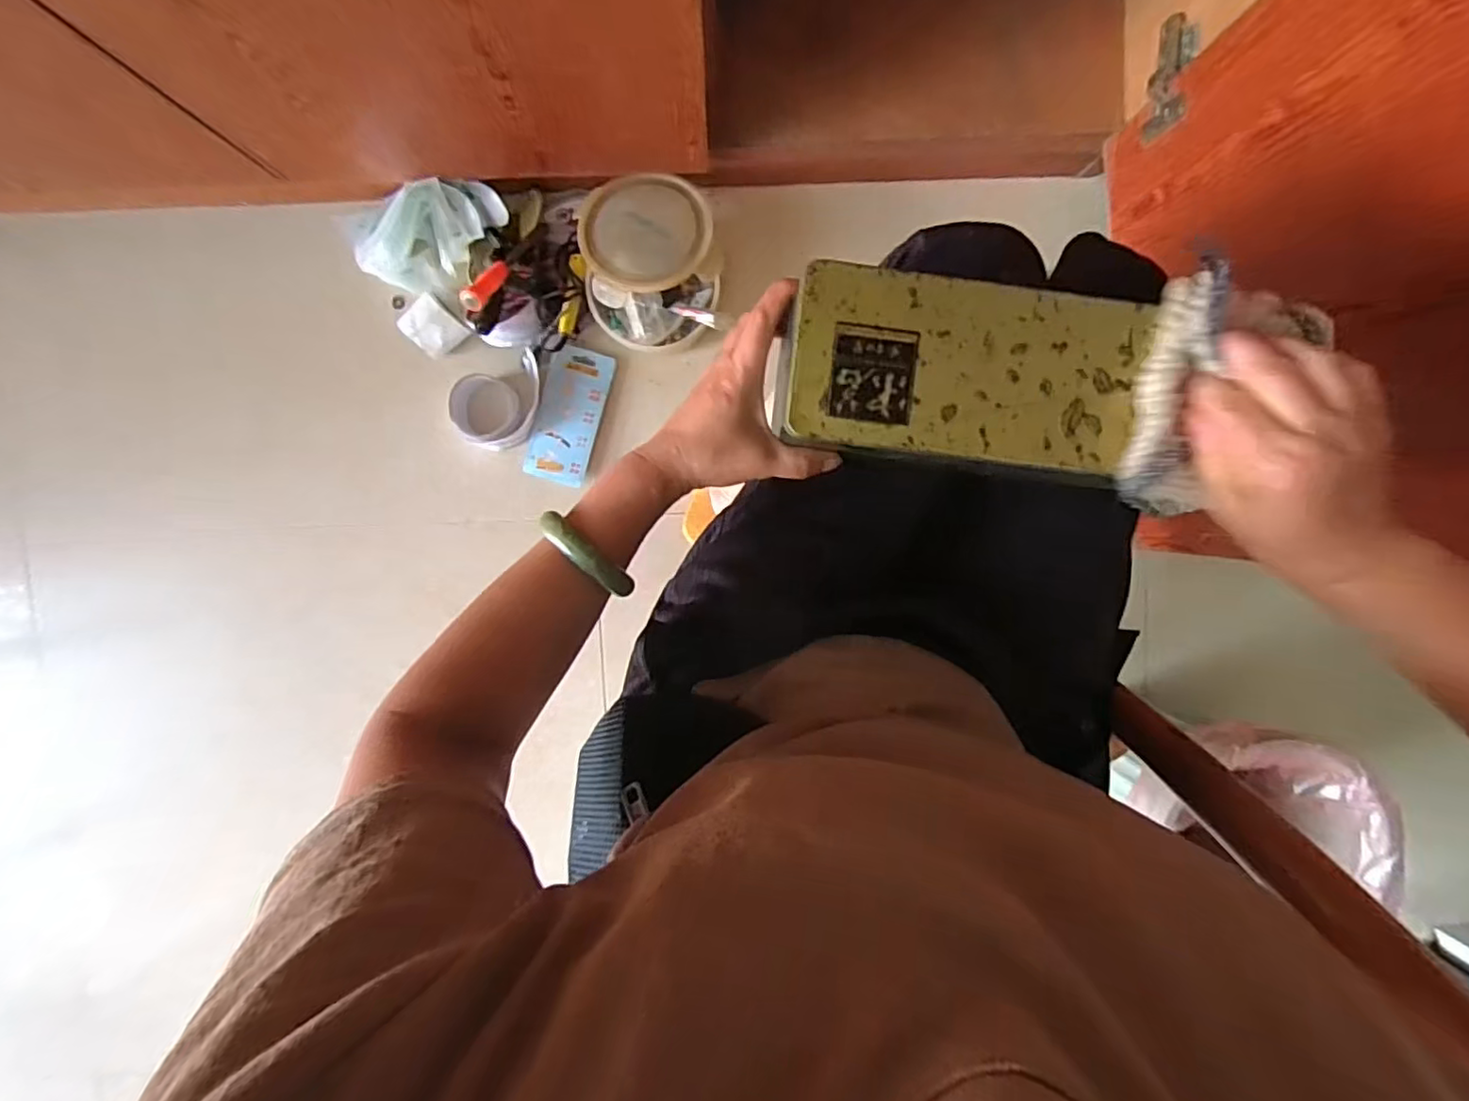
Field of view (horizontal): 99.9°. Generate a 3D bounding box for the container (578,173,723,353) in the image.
[{"bbox_3d":[-0.106,-0.367,0.783,0.165,0.074,0.194,-5,94,-1],"label":"container"}]

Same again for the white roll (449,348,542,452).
[{"bbox_3d":[-0.306,-0.191,0.813,0.126,0.028,0.097,-23,95,0],"label":"white roll"}]

